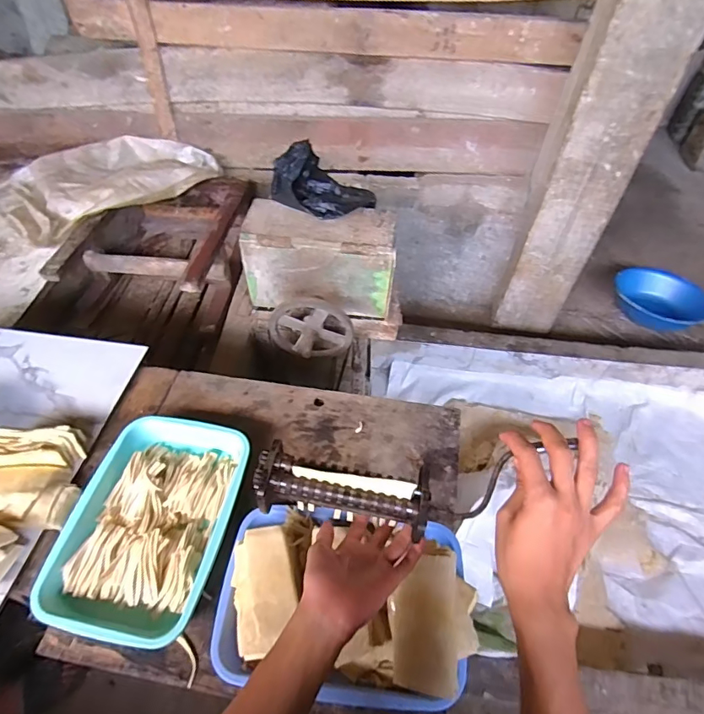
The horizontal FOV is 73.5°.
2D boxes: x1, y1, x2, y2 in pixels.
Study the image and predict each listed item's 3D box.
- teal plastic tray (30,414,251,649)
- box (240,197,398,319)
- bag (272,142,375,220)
[{"bbox_3d":[-0.288,0.231,0.699,0.225,0.050,0.328,8,53,5],"label":"teal plastic tray"},{"bbox_3d":[-0.074,-0.235,1.149,0.353,0.220,0.128,8,53,5],"label":"box"},{"bbox_3d":[-0.072,-0.405,1.090,0.212,0.091,0.194,37,61,24],"label":"bag"}]

